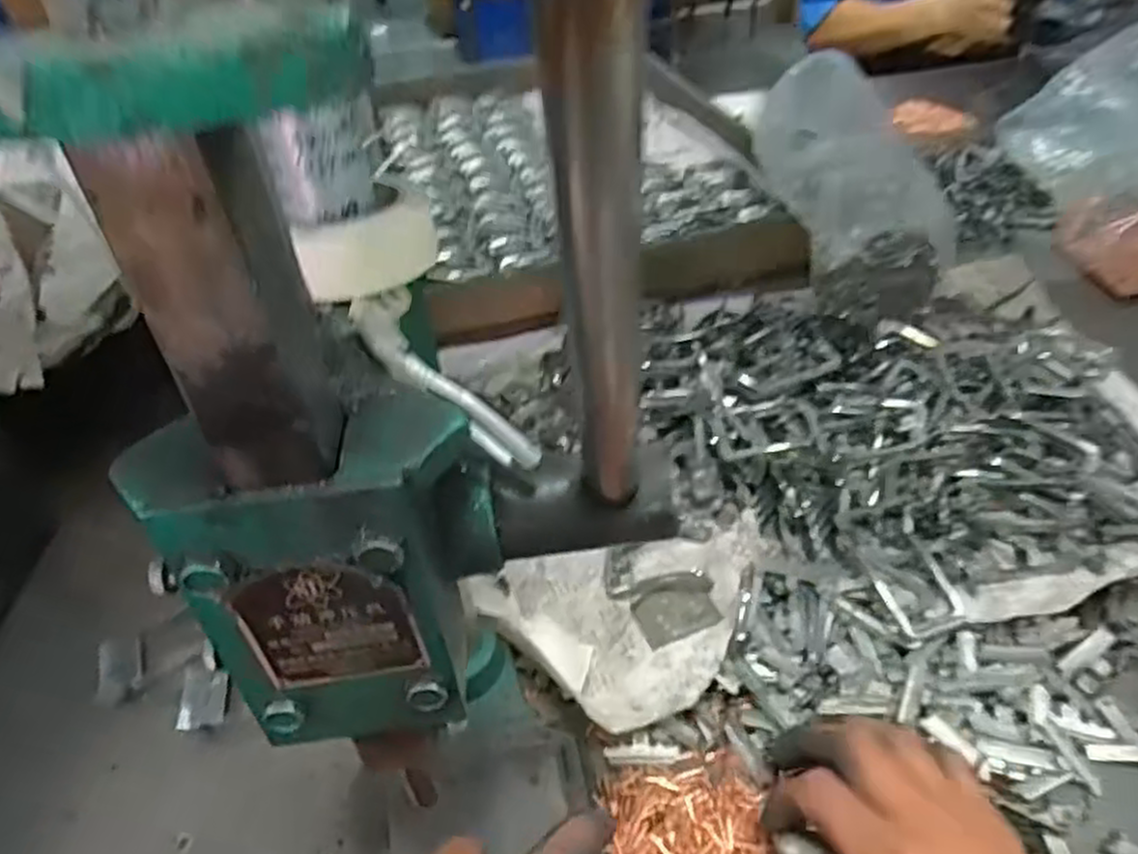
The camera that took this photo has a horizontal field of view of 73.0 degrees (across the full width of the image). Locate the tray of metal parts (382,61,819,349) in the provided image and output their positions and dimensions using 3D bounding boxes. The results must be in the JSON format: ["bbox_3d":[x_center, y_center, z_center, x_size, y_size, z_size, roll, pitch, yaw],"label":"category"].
[{"bbox_3d":[-0.012,-0.329,0.894,0.381,0.054,0.688,-14,42,-9],"label":"tray of metal parts"}]

